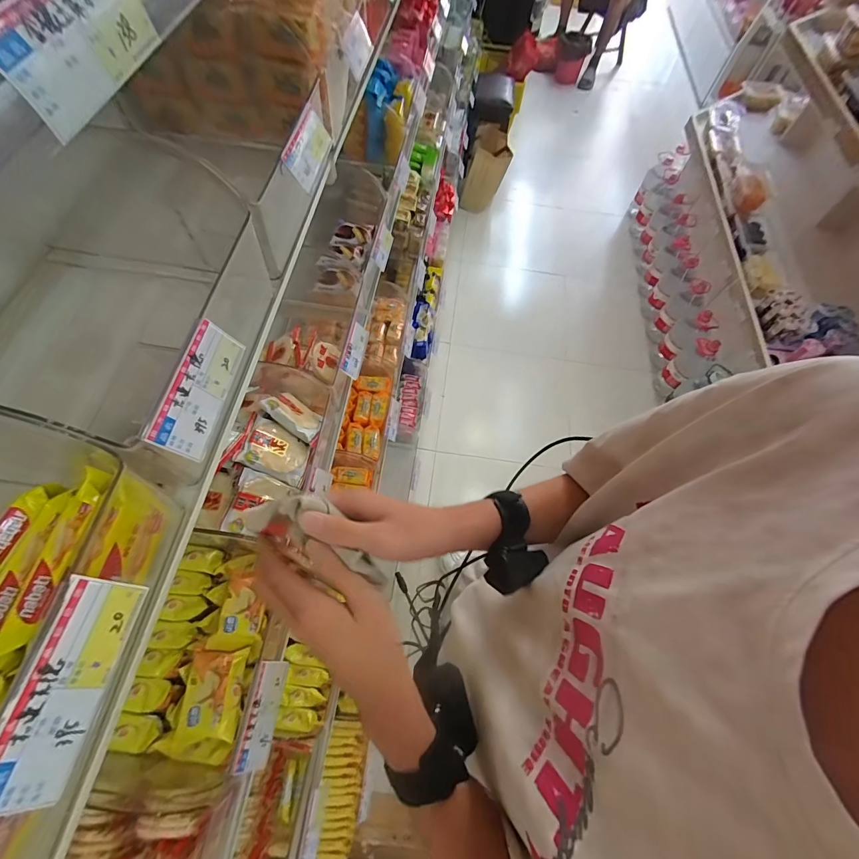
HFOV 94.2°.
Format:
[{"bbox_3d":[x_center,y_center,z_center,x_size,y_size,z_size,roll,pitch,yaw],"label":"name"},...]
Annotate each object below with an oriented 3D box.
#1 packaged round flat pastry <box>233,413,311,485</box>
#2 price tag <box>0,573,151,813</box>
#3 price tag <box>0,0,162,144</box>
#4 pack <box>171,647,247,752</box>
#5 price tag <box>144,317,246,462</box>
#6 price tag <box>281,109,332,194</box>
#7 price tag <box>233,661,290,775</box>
[{"bbox_3d":[-0.215,0.028,0.566,0.090,0.011,0.079,28,47,-21],"label":"packaged round flat pastry"},{"bbox_3d":[-0.194,0.136,0.213,0.004,0.042,0.103,-9,58,29],"label":"price tag"},{"bbox_3d":[-0.167,-0.190,0.191,0.004,0.040,0.104,-1,62,17],"label":"price tag"},{"bbox_3d":[-0.250,0.307,0.460,0.063,0.029,0.091,-1,64,-4],"label":"pack"},{"bbox_3d":[-0.170,-0.031,0.298,0.004,0.039,0.103,-9,59,29],"label":"price tag"},{"bbox_3d":[-0.131,-0.306,0.436,0.006,0.042,0.098,-5,60,27],"label":"price tag"},{"bbox_3d":[-0.190,0.326,0.459,0.007,0.043,0.104,-11,57,36],"label":"price tag"}]

